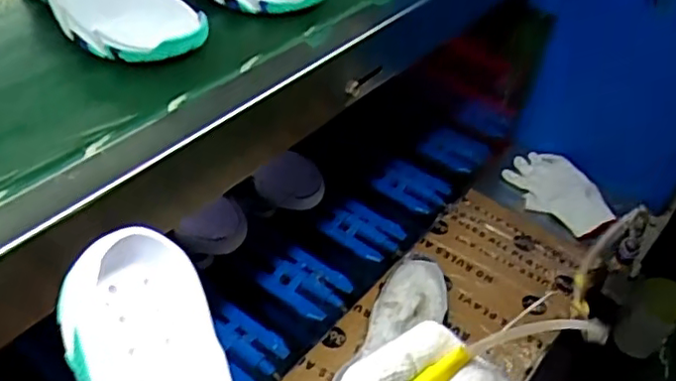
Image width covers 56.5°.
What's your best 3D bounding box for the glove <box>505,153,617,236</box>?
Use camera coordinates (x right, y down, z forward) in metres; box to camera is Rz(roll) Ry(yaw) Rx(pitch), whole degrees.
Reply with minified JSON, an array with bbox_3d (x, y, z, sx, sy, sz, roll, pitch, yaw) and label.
[{"bbox_3d":[0.356,-0.001,1.031,0.099,0.052,0.193,-11,44,-20],"label":"glove"}]

